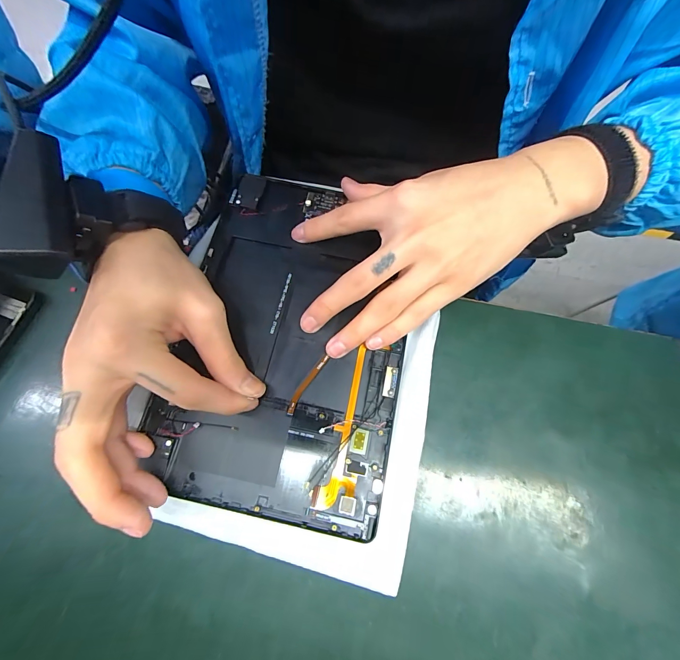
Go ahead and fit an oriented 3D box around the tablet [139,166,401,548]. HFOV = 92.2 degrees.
[{"bbox_3d":[-0.031,0.000,0.228,0.149,0.009,0.230,12,71,2],"label":"tablet"}]

